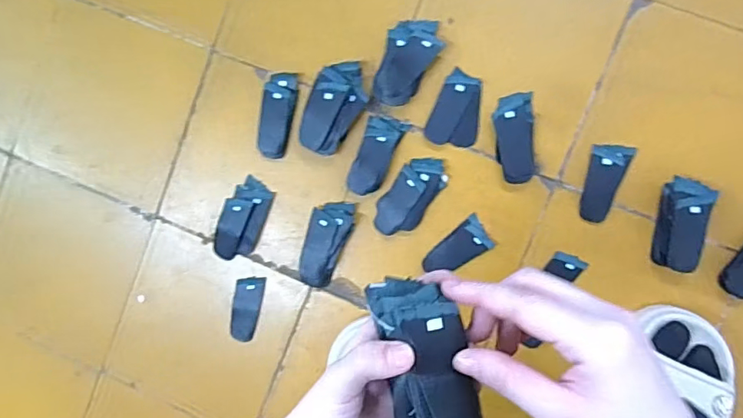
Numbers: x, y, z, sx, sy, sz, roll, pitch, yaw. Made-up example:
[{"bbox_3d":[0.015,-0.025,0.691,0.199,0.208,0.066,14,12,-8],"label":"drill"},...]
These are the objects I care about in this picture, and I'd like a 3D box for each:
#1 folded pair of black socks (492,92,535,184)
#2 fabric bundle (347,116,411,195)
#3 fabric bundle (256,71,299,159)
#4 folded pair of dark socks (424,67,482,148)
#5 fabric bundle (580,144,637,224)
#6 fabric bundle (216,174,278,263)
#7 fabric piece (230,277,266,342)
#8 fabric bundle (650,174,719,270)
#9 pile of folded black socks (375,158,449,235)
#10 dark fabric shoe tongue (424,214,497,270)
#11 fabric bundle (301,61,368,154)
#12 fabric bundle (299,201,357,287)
[{"bbox_3d":[0.147,-0.073,0.535,0.040,0.013,0.090,-2,92,8],"label":"folded pair of black socks"},{"bbox_3d":[0.005,-0.056,0.554,0.040,0.011,0.085,21,95,7],"label":"fabric bundle"},{"bbox_3d":[-0.104,-0.103,0.569,0.036,0.009,0.092,9,93,7],"label":"fabric bundle"},{"bbox_3d":[0.088,-0.105,0.544,0.052,0.006,0.075,9,93,7],"label":"folded pair of dark socks"},{"bbox_3d":[0.239,-0.026,0.532,0.039,0.005,0.080,11,93,7],"label":"fabric bundle"},{"bbox_3d":[-0.145,0.013,0.584,0.048,0.012,0.094,22,95,7],"label":"fabric bundle"},{"bbox_3d":[-0.143,0.114,0.595,0.033,0.004,0.073,8,93,7],"label":"fabric piece"},{"bbox_3d":[0.308,0.016,0.515,0.042,0.025,0.088,8,93,7],"label":"fabric bundle"},{"bbox_3d":[0.042,-0.014,0.554,0.046,0.008,0.095,36,96,5],"label":"pile of folded black socks"},{"bbox_3d":[0.090,0.043,0.554,0.075,0.004,0.038,-35,87,8],"label":"dark fabric shoe tongue"},{"bbox_3d":[-0.039,-0.108,0.551,0.055,0.021,0.100,21,95,7],"label":"fabric bundle"},{"bbox_3d":[-0.052,0.038,0.572,0.043,0.016,0.098,23,95,7],"label":"fabric bundle"}]

